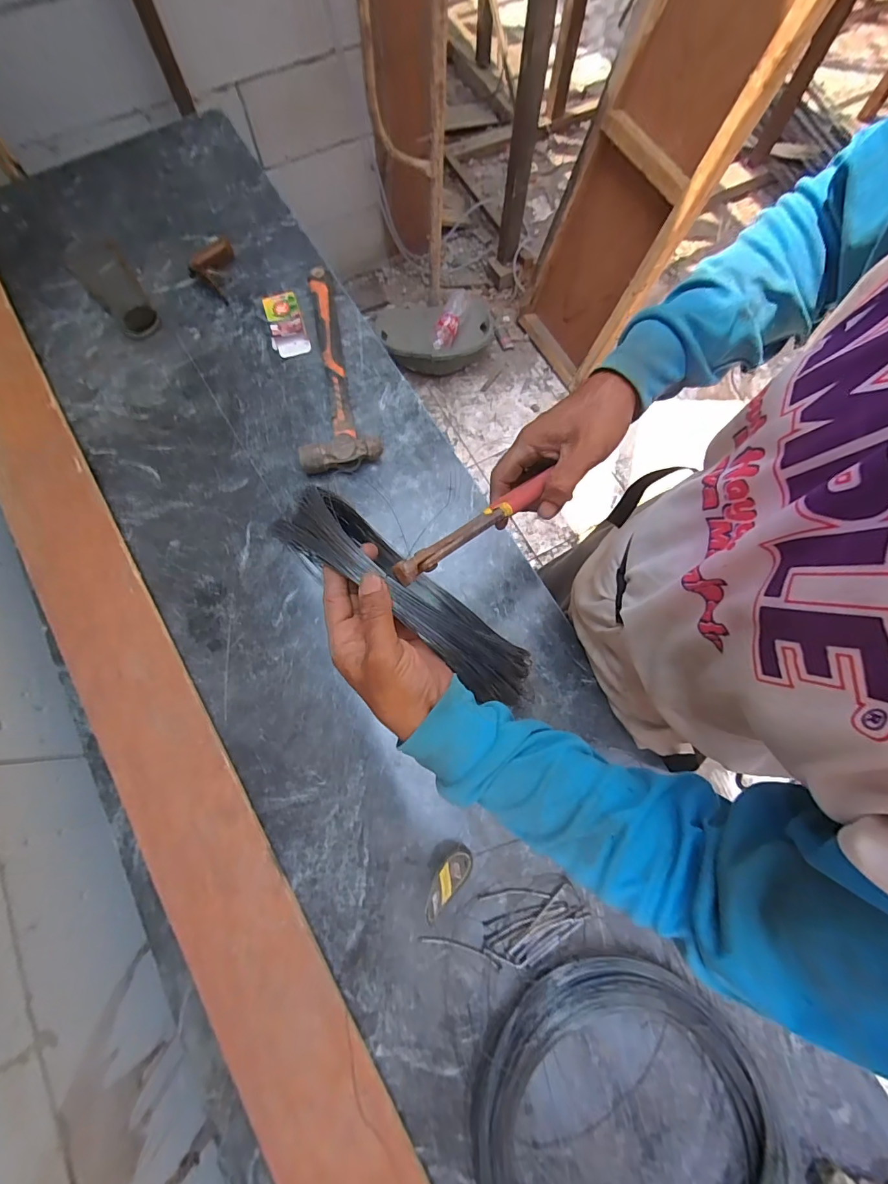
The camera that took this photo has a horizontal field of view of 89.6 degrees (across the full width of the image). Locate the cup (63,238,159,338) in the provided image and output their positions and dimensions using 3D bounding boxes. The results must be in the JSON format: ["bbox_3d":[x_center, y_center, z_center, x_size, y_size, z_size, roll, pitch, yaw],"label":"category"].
[{"bbox_3d":[-0.494,-0.459,0.670,0.065,0.131,0.063,0,75,-2],"label":"cup"}]

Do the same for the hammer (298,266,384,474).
[{"bbox_3d":[-0.175,-0.347,0.688,0.113,0.053,0.345,-9,75,-4],"label":"hammer"}]

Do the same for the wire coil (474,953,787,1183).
[{"bbox_3d":[0.177,0.534,0.443,0.288,0.056,0.287,0,75,-2],"label":"wire coil"}]

